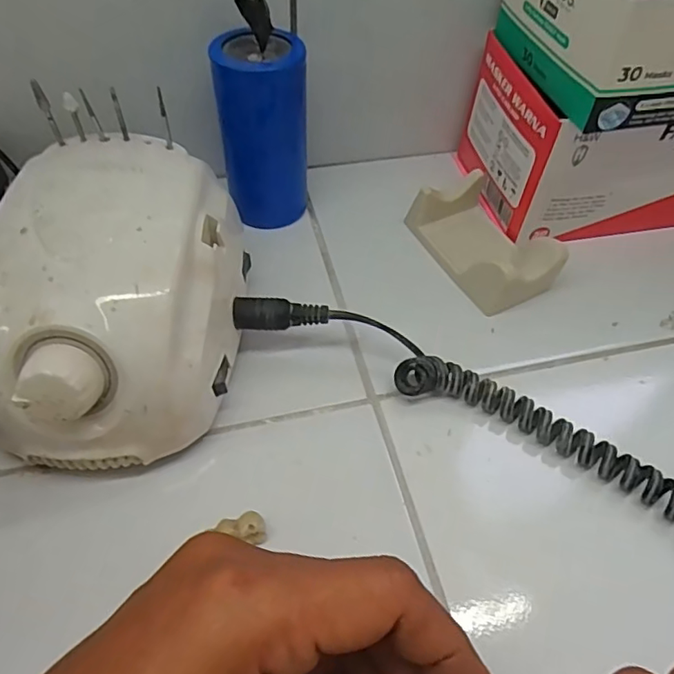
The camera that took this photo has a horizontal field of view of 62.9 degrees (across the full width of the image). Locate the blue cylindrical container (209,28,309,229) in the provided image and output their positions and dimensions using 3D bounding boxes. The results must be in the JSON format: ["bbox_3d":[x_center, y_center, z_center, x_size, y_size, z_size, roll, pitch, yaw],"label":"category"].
[{"bbox_3d":[-0.041,-0.115,0.314,0.046,0.102,0.037,4,53,0],"label":"blue cylindrical container"}]

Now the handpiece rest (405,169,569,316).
[{"bbox_3d":[0.087,-0.057,0.322,0.048,0.031,0.090,-21,57,-18],"label":"handpiece rest"}]

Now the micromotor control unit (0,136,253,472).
[{"bbox_3d":[-0.098,-0.019,0.247,0.099,0.070,0.138,7,53,2],"label":"micromotor control unit"}]

